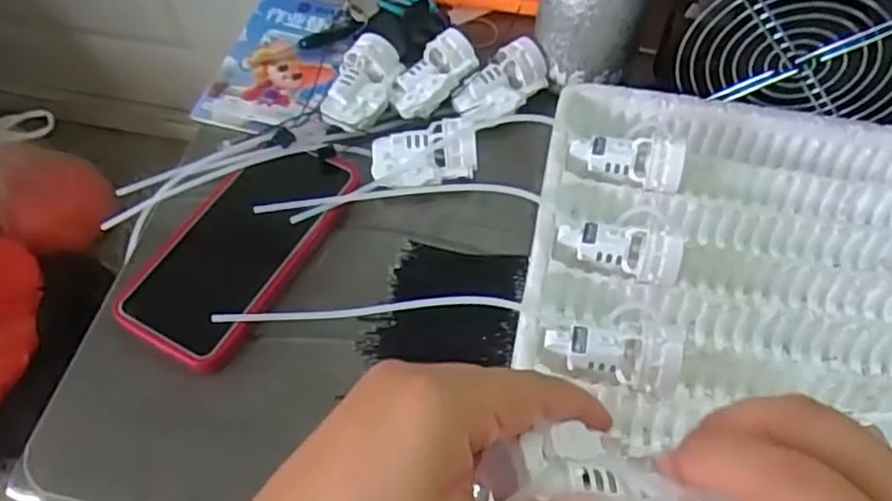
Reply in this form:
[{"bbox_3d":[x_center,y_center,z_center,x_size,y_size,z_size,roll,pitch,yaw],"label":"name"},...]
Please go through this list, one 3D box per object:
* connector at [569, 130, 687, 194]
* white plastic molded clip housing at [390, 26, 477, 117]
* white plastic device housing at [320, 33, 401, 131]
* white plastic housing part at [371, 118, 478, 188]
[{"bbox_3d":[0.111,-0.059,0.423,0.066,0.026,0.025,18,60,12],"label":"connector"},{"bbox_3d":[-0.009,-0.122,0.485,0.067,0.021,0.035,-39,65,-21],"label":"white plastic molded clip housing"},{"bbox_3d":[-0.058,-0.115,0.479,0.037,0.023,0.067,12,59,8],"label":"white plastic device housing"},{"bbox_3d":[-0.015,-0.065,0.452,0.065,0.025,0.037,-9,58,-5],"label":"white plastic housing part"}]

